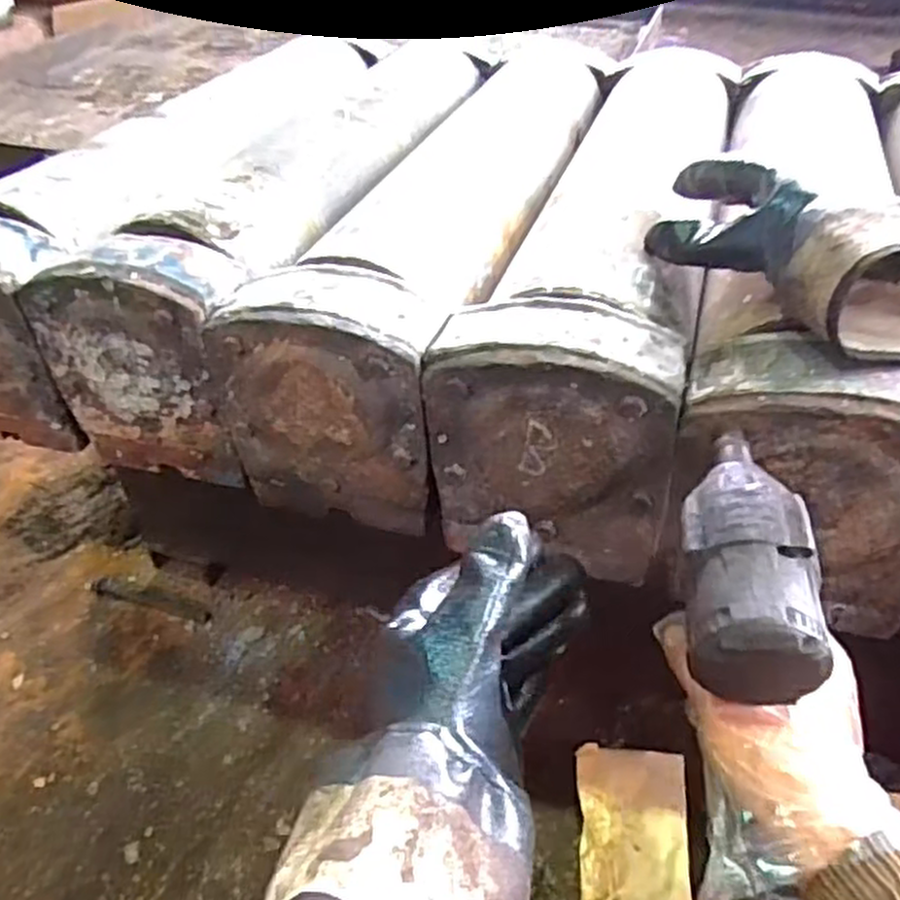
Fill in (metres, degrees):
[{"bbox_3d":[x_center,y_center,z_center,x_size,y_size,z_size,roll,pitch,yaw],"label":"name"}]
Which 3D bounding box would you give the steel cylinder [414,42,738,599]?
[{"bbox_3d":[0.163,-0.209,0.752,0.164,0.171,0.690,11,43,14],"label":"steel cylinder"}]

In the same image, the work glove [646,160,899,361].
[{"bbox_3d":[0.235,-0.139,0.507,0.133,0.098,0.232,-15,43,-16],"label":"work glove"}]

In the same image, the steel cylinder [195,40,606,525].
[{"bbox_3d":[0.019,-0.242,0.793,0.177,0.167,0.705,13,43,15],"label":"steel cylinder"}]

